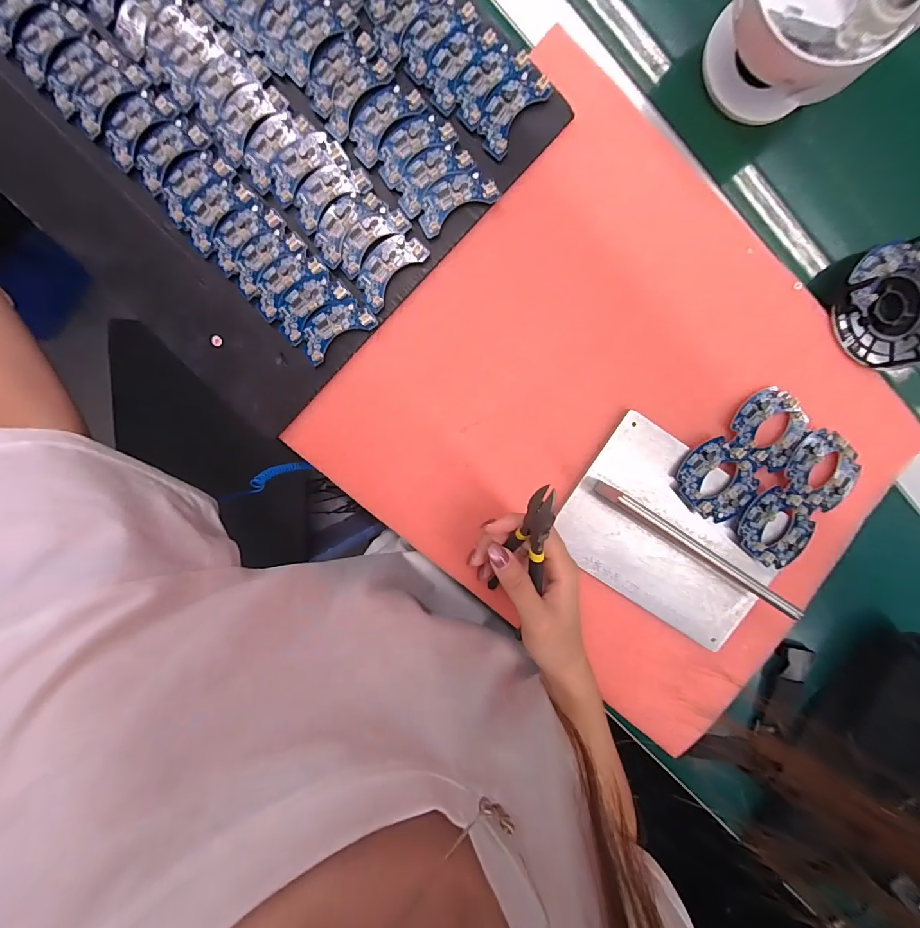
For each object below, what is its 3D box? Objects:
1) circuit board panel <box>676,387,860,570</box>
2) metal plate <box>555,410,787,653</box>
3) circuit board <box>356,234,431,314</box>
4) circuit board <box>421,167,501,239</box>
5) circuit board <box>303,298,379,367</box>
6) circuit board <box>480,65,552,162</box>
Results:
[{"bbox_3d":[0.271,0.010,0.350,0.135,0.014,0.124,36,97,-6],"label":"circuit board panel"},{"bbox_3d":[0.192,0.066,0.362,0.196,0.011,0.138,33,97,-5],"label":"metal plate"},{"bbox_3d":[-0.058,-0.158,0.325,0.033,0.004,0.065,43,96,-6],"label":"circuit board"},{"bbox_3d":[-0.005,-0.211,0.317,0.065,0.007,0.034,-27,98,4],"label":"circuit board"},{"bbox_3d":[-0.104,-0.114,0.333,0.063,0.008,0.036,-32,98,4],"label":"circuit board"},{"bbox_3d":[0.038,-0.273,0.310,0.034,0.004,0.066,38,97,-6],"label":"circuit board"}]

